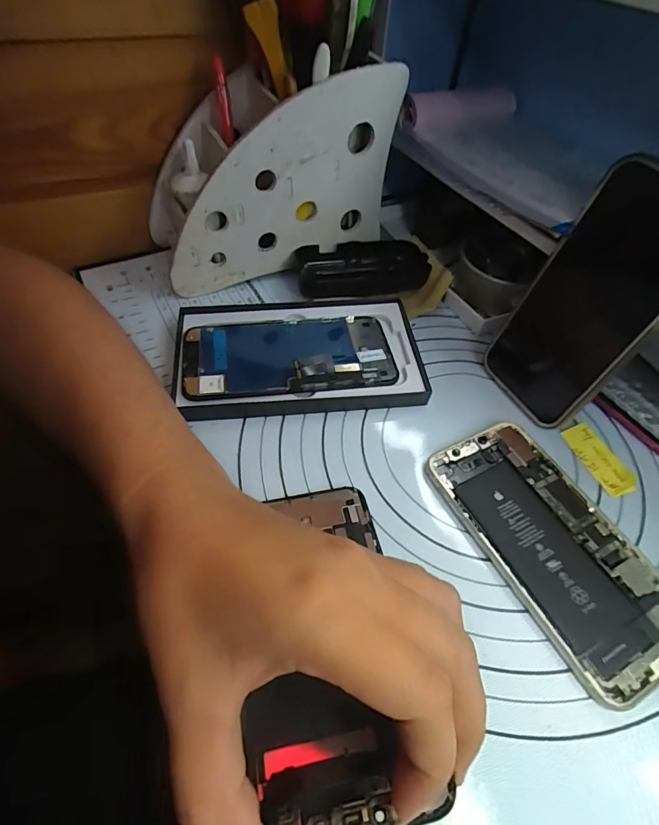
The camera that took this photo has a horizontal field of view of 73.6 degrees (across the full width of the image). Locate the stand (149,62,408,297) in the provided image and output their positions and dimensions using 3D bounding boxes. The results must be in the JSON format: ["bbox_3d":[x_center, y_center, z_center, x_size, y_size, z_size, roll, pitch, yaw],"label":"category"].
[{"bbox_3d":[-0.048,-0.182,0.340,0.178,0.131,0.078,-14,55,-13],"label":"stand"}]

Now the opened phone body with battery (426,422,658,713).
[{"bbox_3d":[0.124,0.072,0.246,0.076,0.006,0.146,-22,57,-19],"label":"opened phone body with battery"}]

